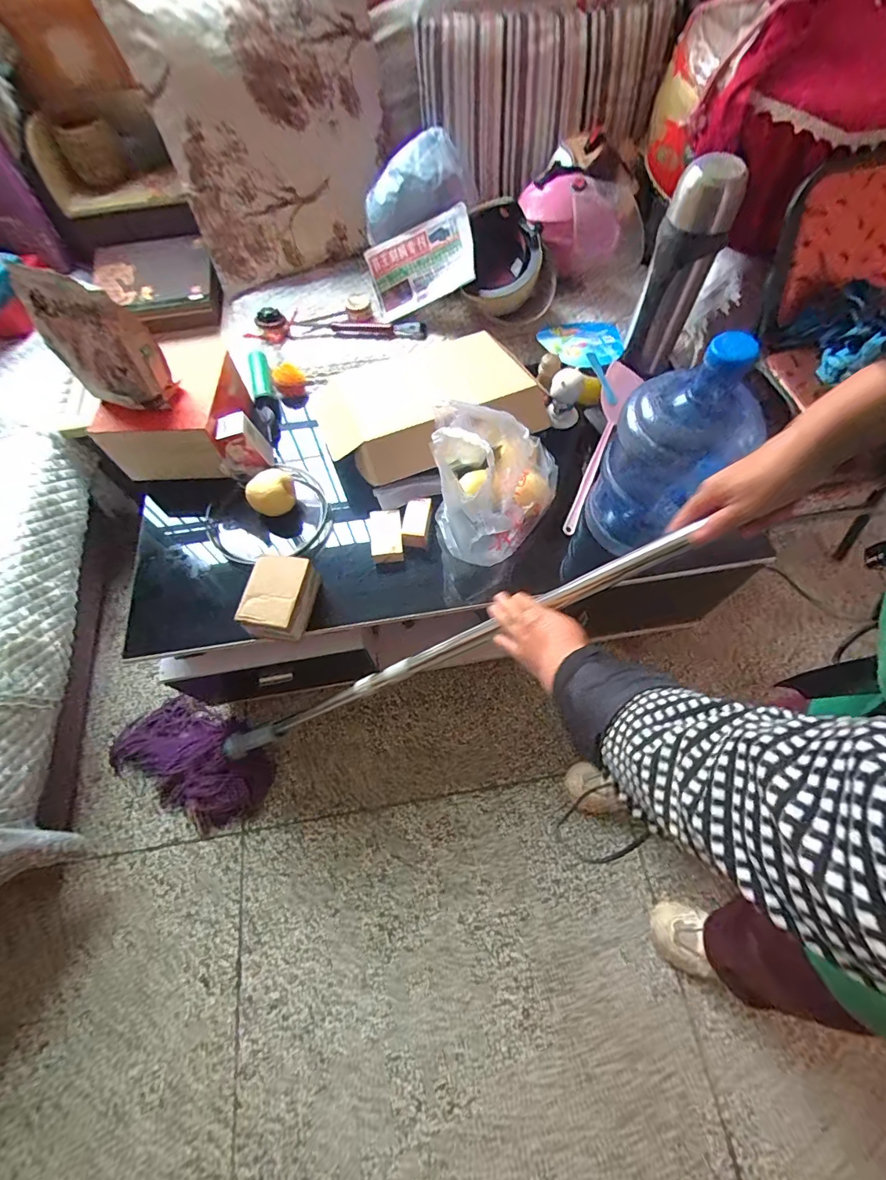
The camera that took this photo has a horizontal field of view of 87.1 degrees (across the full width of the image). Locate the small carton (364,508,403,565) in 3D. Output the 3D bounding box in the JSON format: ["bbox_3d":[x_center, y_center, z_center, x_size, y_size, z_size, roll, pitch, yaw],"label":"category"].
[{"bbox_3d":[-0.110,-0.106,0.879,0.063,0.027,0.107,-10,64,-2],"label":"small carton"}]

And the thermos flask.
[{"bbox_3d":[0.440,-0.585,0.891,0.113,0.343,0.092,25,68,14],"label":"thermos flask"}]

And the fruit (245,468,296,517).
[{"bbox_3d":[-0.334,-0.192,0.908,0.089,0.068,0.075,-19,65,-7],"label":"fruit"}]

